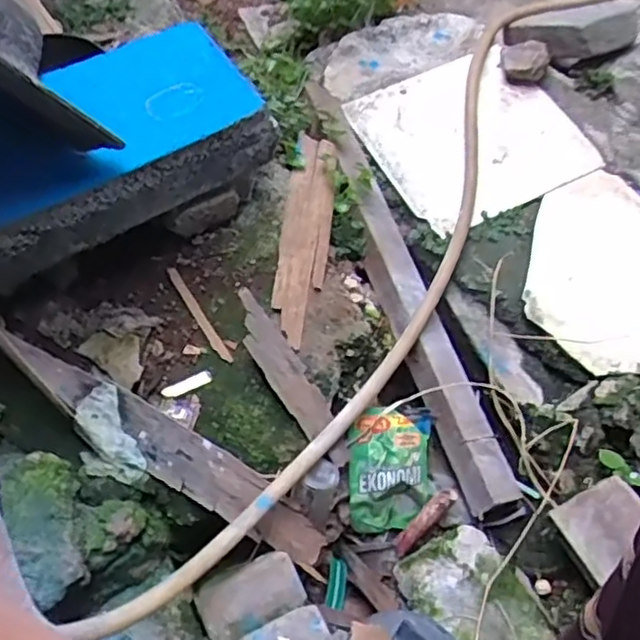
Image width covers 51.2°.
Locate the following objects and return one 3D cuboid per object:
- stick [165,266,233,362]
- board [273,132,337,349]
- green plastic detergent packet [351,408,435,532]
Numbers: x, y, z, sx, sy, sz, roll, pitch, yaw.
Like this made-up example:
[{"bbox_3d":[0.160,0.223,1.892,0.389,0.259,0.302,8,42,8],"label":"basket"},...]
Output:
[{"bbox_3d":[-0.148,-0.009,0.808,0.013,0.013,0.150,-29,63,-18],"label":"stick"},{"bbox_3d":[-0.019,-0.115,0.866,0.061,0.021,0.315,6,58,2],"label":"board"},{"bbox_3d":[0.085,0.179,0.791,0.096,0.024,0.148,-1,98,-6],"label":"green plastic detergent packet"}]

